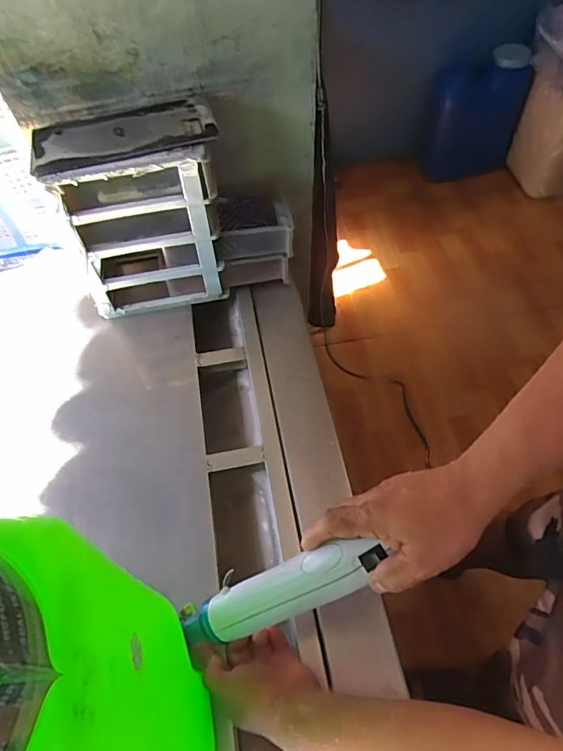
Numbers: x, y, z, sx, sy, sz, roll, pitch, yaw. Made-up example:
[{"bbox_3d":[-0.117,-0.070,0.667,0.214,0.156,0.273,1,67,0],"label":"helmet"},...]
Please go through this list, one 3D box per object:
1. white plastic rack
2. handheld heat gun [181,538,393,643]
[{"bbox_3d":[-0.205,-0.254,0.741,0.239,0.258,0.171,-10,57,-3],"label":"white plastic rack"},{"bbox_3d":[-0.009,0.192,0.418,0.219,0.038,0.044,-31,55,22],"label":"handheld heat gun"}]

